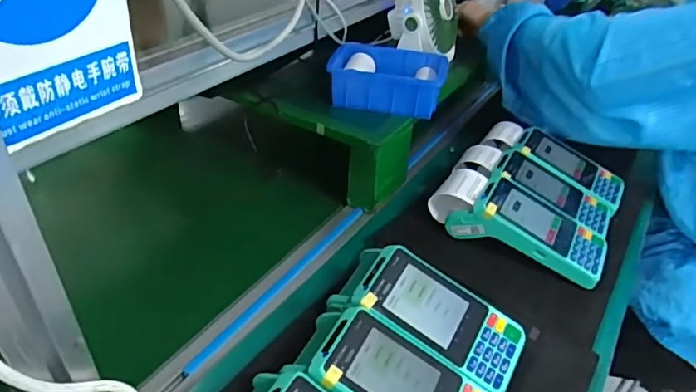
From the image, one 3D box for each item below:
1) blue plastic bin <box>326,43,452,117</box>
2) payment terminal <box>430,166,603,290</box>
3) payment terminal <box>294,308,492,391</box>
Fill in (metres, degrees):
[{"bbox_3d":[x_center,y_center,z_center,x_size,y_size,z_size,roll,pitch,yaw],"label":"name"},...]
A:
[{"bbox_3d":[0.053,-0.151,0.670,0.142,0.061,0.101,9,36,8],"label":"blue plastic bin"},{"bbox_3d":[0.198,0.030,0.592,0.193,0.068,0.080,18,38,19],"label":"payment terminal"},{"bbox_3d":[0.043,0.157,0.403,0.151,0.069,0.083,17,38,18],"label":"payment terminal"}]

